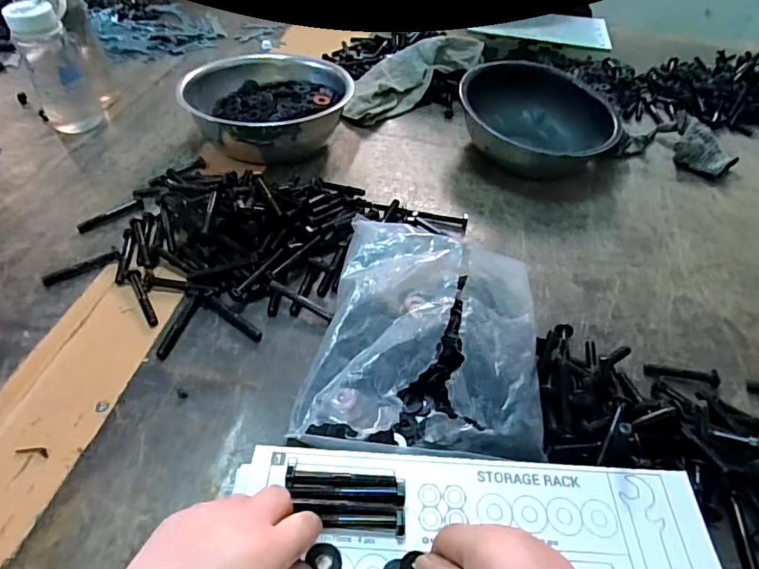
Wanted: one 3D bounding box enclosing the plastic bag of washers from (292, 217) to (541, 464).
[{"bbox_3d":[0.047,0.051,0.487,0.208,0.064,0.251,9,45,3],"label":"plastic bag of washers"}]

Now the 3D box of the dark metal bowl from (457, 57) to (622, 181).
[{"bbox_3d":[0.244,-0.250,0.788,0.235,0.095,0.191,21,47,15],"label":"dark metal bowl"}]

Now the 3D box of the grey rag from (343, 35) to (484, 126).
[{"bbox_3d":[0.049,-0.365,0.894,0.288,0.056,0.105,-38,57,-17],"label":"grey rag"}]

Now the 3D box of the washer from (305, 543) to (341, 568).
[{"bbox_3d":[-0.036,0.182,0.334,0.021,0.007,0.023,3,45,-3],"label":"washer"}]

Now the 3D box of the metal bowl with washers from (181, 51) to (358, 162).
[{"bbox_3d":[-0.170,-0.270,0.762,0.221,0.102,0.186,-17,49,-21],"label":"metal bowl with washers"}]

